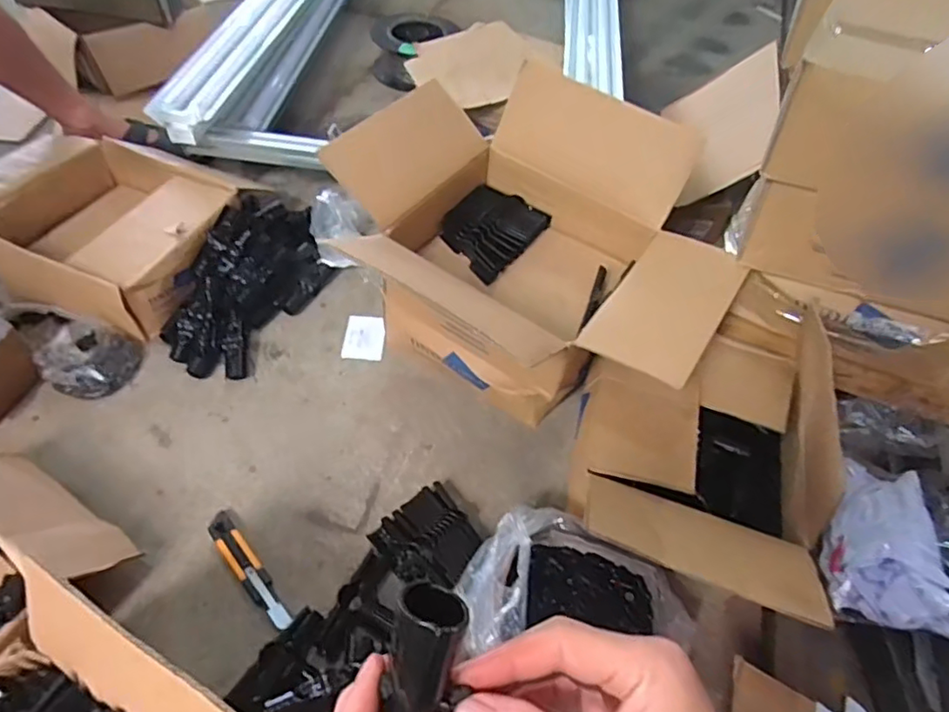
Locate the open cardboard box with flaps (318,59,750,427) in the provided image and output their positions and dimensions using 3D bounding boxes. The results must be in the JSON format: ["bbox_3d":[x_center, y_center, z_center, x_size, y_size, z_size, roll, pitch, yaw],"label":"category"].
[{"bbox_3d":[0.083,-0.140,0.921,0.546,0.375,0.354,24,53,13],"label":"open cardboard box with flaps"}]

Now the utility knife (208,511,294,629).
[{"bbox_3d":[-0.294,0.279,0.791,0.033,0.014,0.179,-33,61,-28],"label":"utility knife"}]

